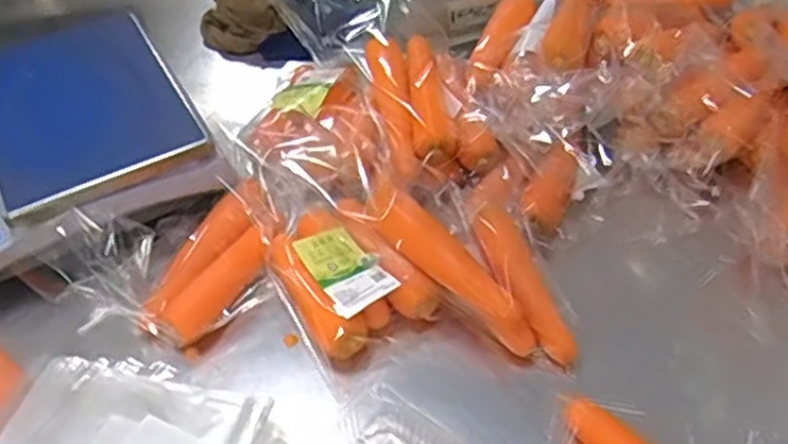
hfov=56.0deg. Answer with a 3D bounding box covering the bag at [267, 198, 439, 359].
[{"bbox_3d":[-0.049,0.046,0.710,0.115,0.070,0.170,-30,52,-23],"label":"bag"}]

